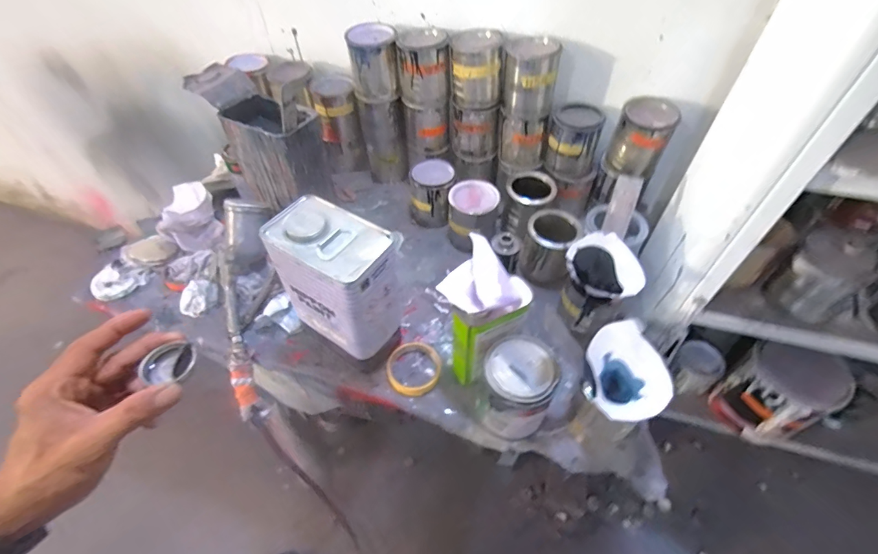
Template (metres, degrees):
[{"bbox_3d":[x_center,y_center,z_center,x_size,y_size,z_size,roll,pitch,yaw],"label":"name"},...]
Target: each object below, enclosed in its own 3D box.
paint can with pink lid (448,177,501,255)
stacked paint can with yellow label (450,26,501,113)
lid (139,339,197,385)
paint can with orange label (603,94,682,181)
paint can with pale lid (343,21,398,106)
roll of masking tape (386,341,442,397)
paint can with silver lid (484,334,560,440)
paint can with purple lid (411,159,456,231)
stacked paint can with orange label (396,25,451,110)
[{"bbox_3d":[0.071,-0.131,0.870,0.105,0.118,0.119,12,51,9],"label":"paint can with pink lid"},{"bbox_3d":[0.070,-0.401,0.794,0.097,0.122,0.083,-3,50,-4],"label":"stacked paint can with yellow label"},{"bbox_3d":[-0.210,0.066,0.322,0.039,0.009,0.034,-3,50,-4],"label":"lid"},{"bbox_3d":[0.397,-0.273,0.797,0.102,0.128,0.119,26,54,19],"label":"paint can with orange label"},{"bbox_3d":[-0.132,-0.432,0.829,0.090,0.121,0.091,0,50,-1],"label":"paint can with pale lid"},{"bbox_3d":[-0.042,0.153,0.688,0.092,0.021,0.090,0,50,-1],"label":"roll of masking tape"},{"bbox_3d":[0.112,0.166,0.596,0.094,0.131,0.108,8,51,6],"label":"paint can with silver lid"},{"bbox_3d":[-0.017,-0.176,0.898,0.089,0.130,0.095,0,50,-1],"label":"paint can with purple lid"},{"bbox_3d":[-0.030,-0.421,0.820,0.103,0.123,0.111,1,50,0],"label":"stacked paint can with orange label"}]

